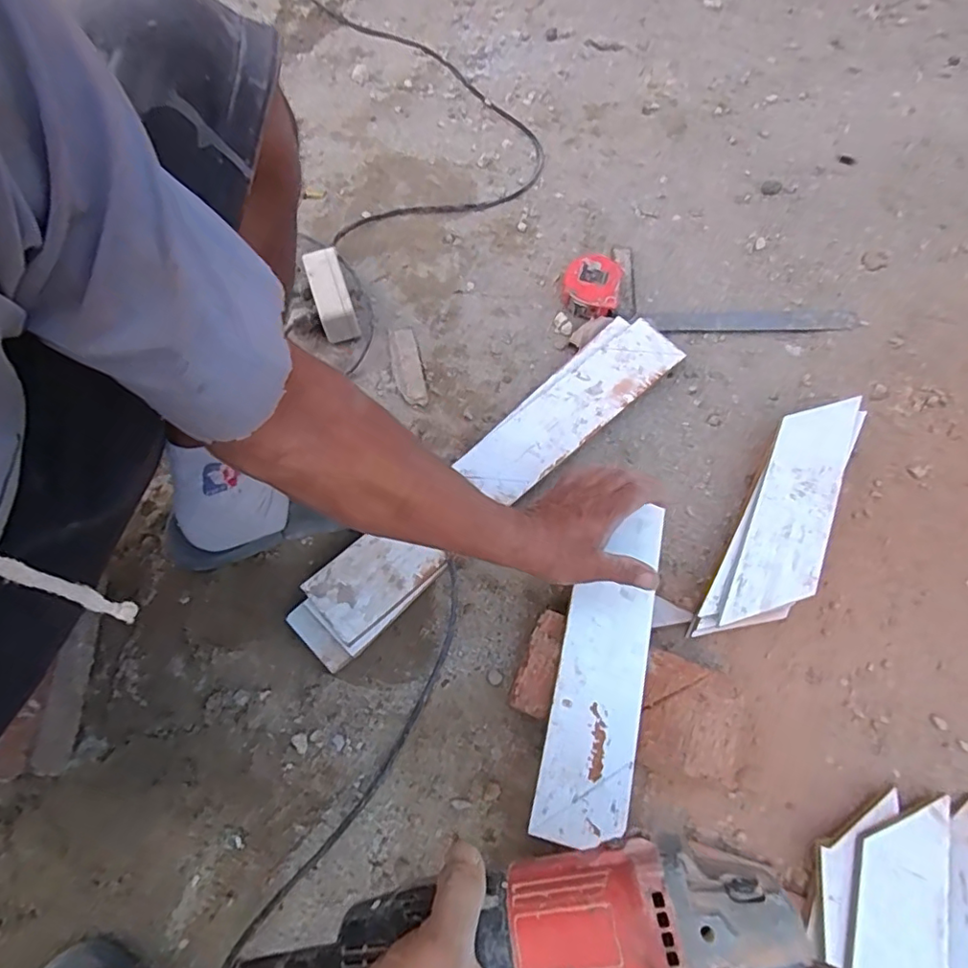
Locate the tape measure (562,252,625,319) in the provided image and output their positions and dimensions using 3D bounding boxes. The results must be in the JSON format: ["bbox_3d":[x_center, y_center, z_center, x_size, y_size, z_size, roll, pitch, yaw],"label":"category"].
[{"bbox_3d":[0.136,-0.250,0.713,0.069,0.039,0.079,10,66,6],"label":"tape measure"}]

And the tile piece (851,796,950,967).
[{"bbox_3d":[0.307,0.341,0.407,0.075,0.011,0.225,29,57,6],"label":"tile piece"}]

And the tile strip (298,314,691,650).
[{"bbox_3d":[0.029,-0.027,0.596,0.488,0.009,0.076,-40,73,-18],"label":"tile strip"}]

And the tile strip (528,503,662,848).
[{"bbox_3d":[0.108,0.150,0.484,0.080,0.008,0.286,16,63,9],"label":"tile strip"}]

